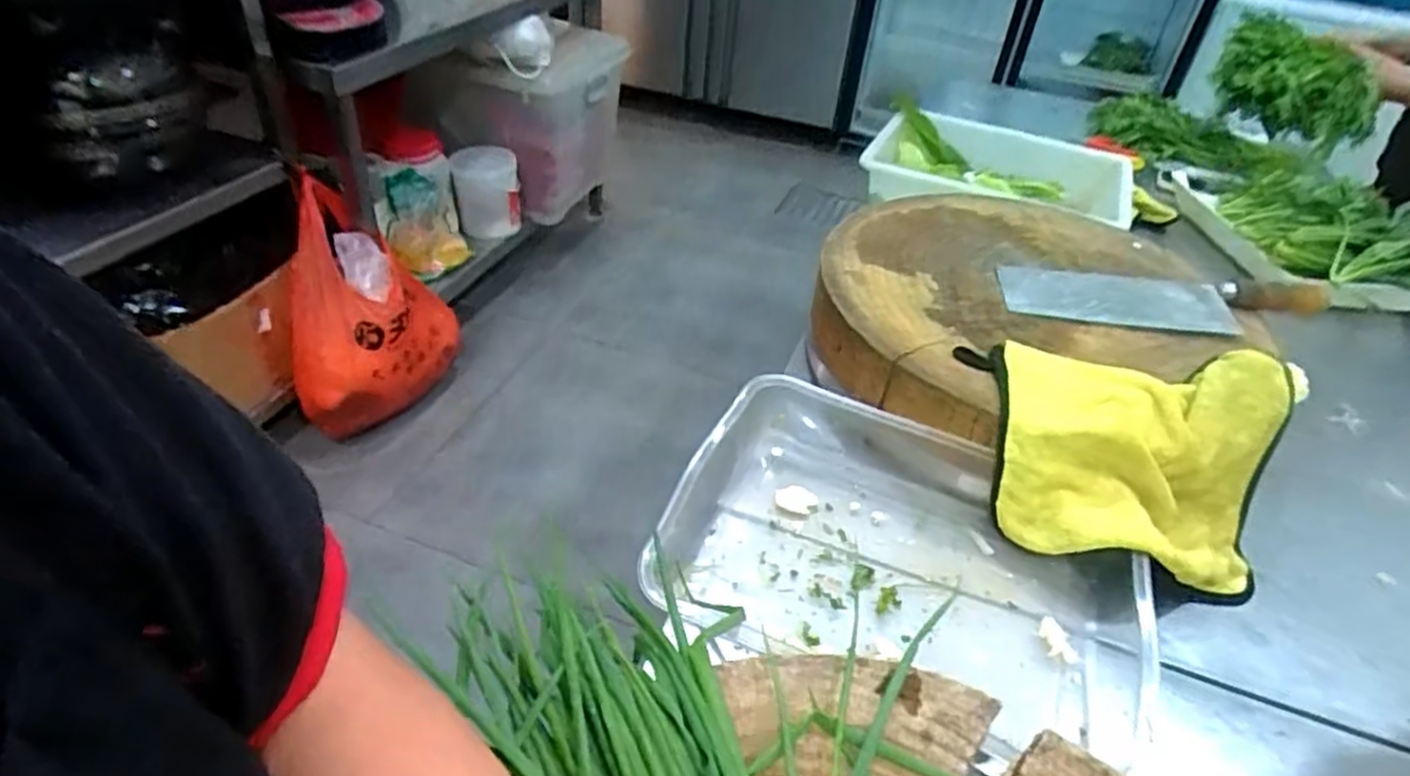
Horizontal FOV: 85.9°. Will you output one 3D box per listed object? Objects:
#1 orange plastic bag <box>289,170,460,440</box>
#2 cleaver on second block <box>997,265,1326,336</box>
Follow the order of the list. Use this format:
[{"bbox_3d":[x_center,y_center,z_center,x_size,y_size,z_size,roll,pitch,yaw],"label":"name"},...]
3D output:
[{"bbox_3d":[-0.660,-0.132,1.519,0.219,0.557,0.359,3,40,-2],"label":"orange plastic bag"},{"bbox_3d":[0.460,-0.102,0.769,0.302,0.046,0.103,10,39,5],"label":"cleaver on second block"}]

